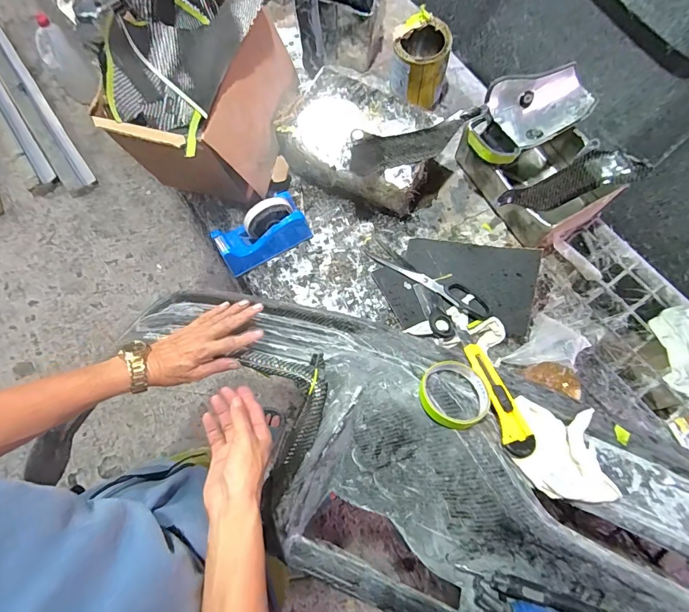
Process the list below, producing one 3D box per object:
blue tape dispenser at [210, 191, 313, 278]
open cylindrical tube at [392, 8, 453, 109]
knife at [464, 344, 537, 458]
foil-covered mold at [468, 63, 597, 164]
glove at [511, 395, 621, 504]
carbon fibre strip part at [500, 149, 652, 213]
[{"bbox_3d":[-0.140,-0.126,0.651,0.165,0.108,0.060,-30,78,-9],"label":"blue tape dispenser"},{"bbox_3d":[0.143,-0.462,0.733,0.110,0.112,0.102,15,75,3],"label":"open cylindrical tube"},{"bbox_3d":[0.193,0.113,0.481,0.035,0.012,0.144,-15,60,-5],"label":"knife"},{"bbox_3d":[0.312,-0.327,0.643,0.226,0.065,0.113,-28,78,-8],"label":"foil-covered mold"},{"bbox_3d":[0.266,0.173,0.459,0.126,0.039,0.106,11,75,1],"label":"glove"},{"bbox_3d":[0.359,-0.205,0.620,0.227,0.050,0.075,-14,76,-5],"label":"carbon fibre strip part"}]

